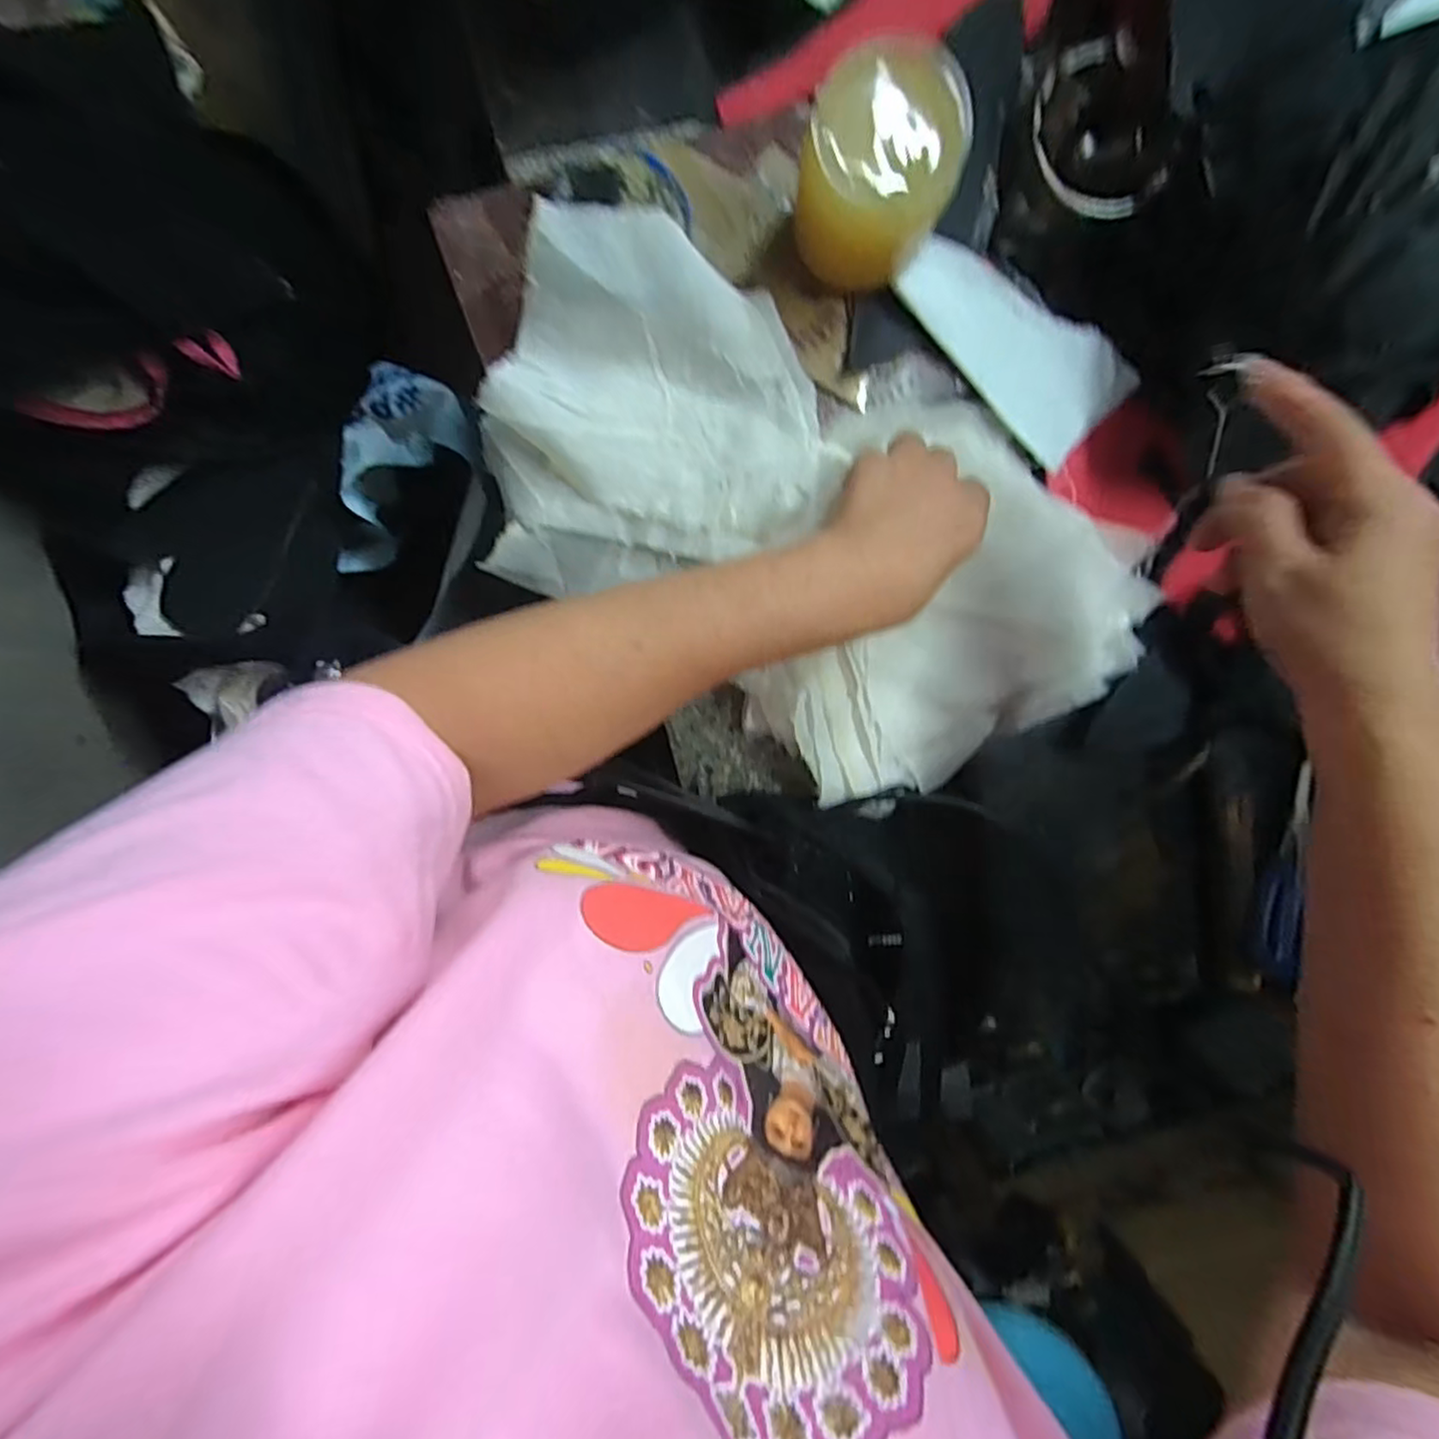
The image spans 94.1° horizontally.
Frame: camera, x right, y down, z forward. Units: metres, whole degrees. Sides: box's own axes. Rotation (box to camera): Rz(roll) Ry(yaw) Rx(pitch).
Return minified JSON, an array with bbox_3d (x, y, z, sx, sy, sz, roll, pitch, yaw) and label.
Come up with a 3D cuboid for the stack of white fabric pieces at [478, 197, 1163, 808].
[{"bbox_3d":[0.062,-0.102,0.392,0.399,0.048,0.225,29,91,-10],"label":"stack of white fabric pieces"}]

